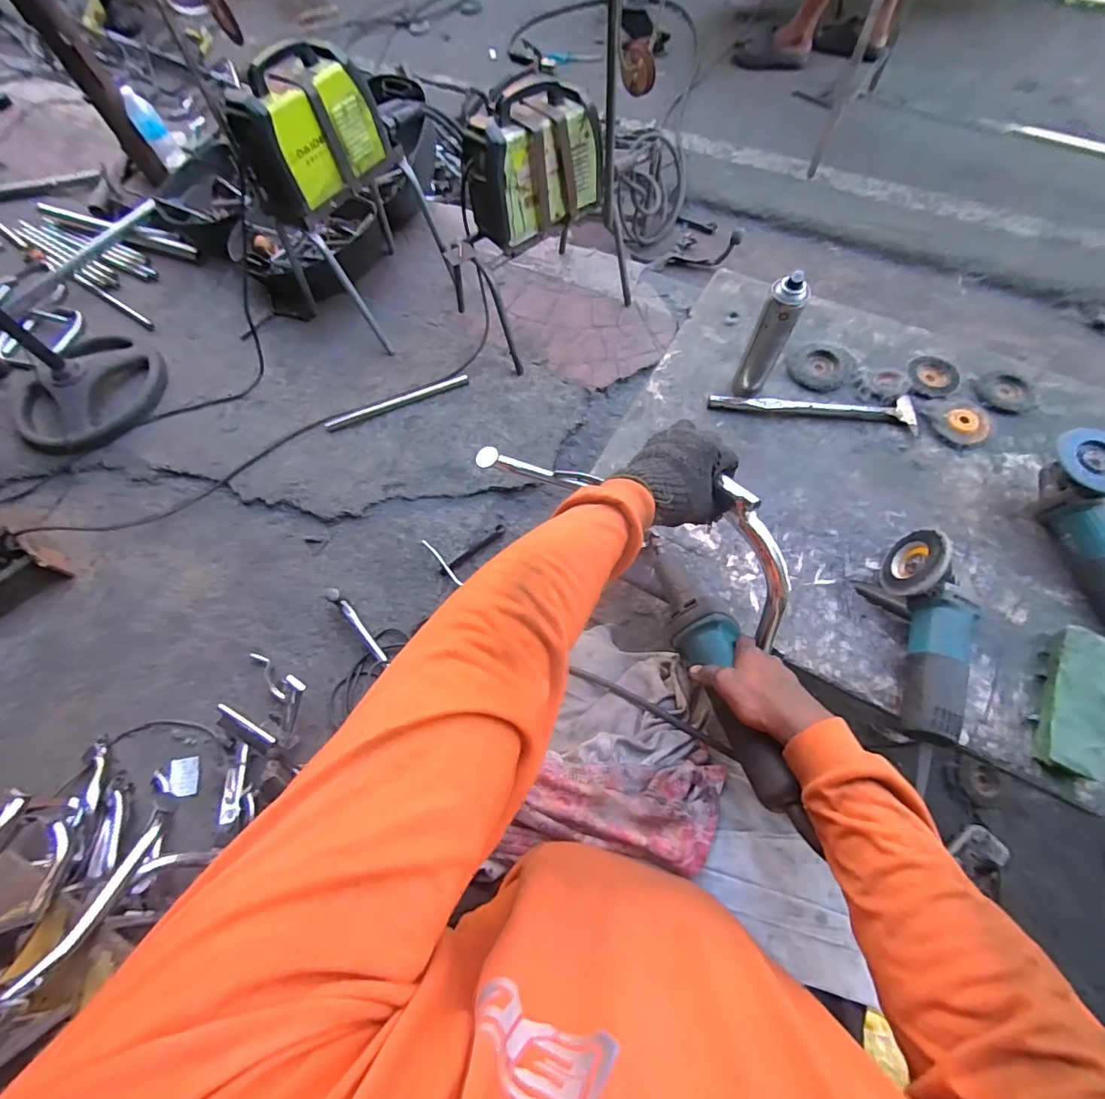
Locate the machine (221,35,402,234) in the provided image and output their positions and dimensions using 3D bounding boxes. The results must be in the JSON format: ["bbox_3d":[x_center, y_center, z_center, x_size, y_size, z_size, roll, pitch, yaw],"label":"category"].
[{"bbox_3d":[-0.542,-0.933,1.091,0.172,0.230,0.300,30,74,15],"label":"machine"}]

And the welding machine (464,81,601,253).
[{"bbox_3d":[-0.035,-0.827,1.058,0.286,0.214,0.123,-41,71,-11],"label":"welding machine"}]

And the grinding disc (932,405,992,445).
[{"bbox_3d":[0.650,-0.201,0.779,0.083,0.008,0.068,16,70,11],"label":"grinding disc"}]

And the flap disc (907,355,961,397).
[{"bbox_3d":[0.634,-0.290,0.817,0.076,0.009,0.091,22,72,13],"label":"flap disc"}]

